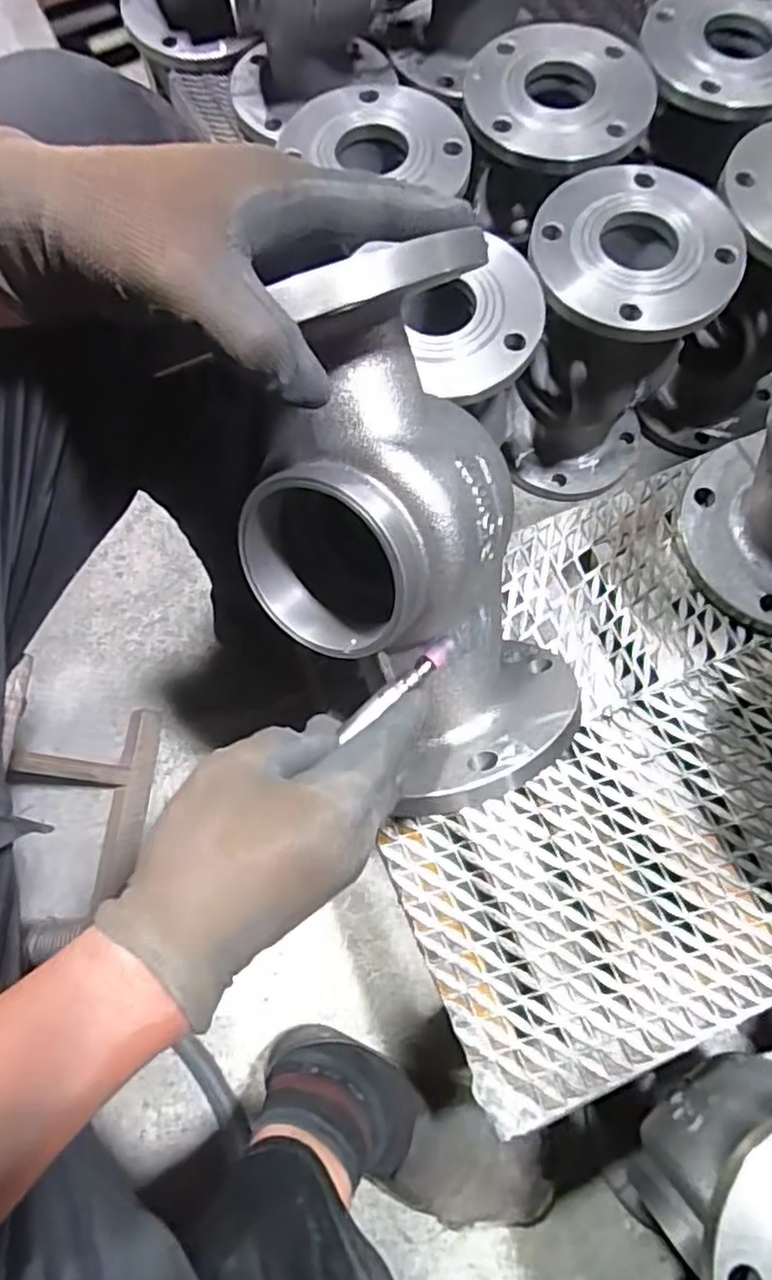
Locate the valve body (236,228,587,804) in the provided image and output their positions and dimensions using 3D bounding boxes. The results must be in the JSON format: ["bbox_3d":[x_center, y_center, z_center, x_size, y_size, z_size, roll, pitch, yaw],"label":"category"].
[{"bbox_3d":[0.006,-0.046,0.370,0.149,0.254,0.129,-25,28,-6],"label":"valve body"}]

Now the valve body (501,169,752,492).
[{"bbox_3d":[0.216,-0.293,0.681,0.170,0.270,0.174,5,73,4],"label":"valve body"}]

